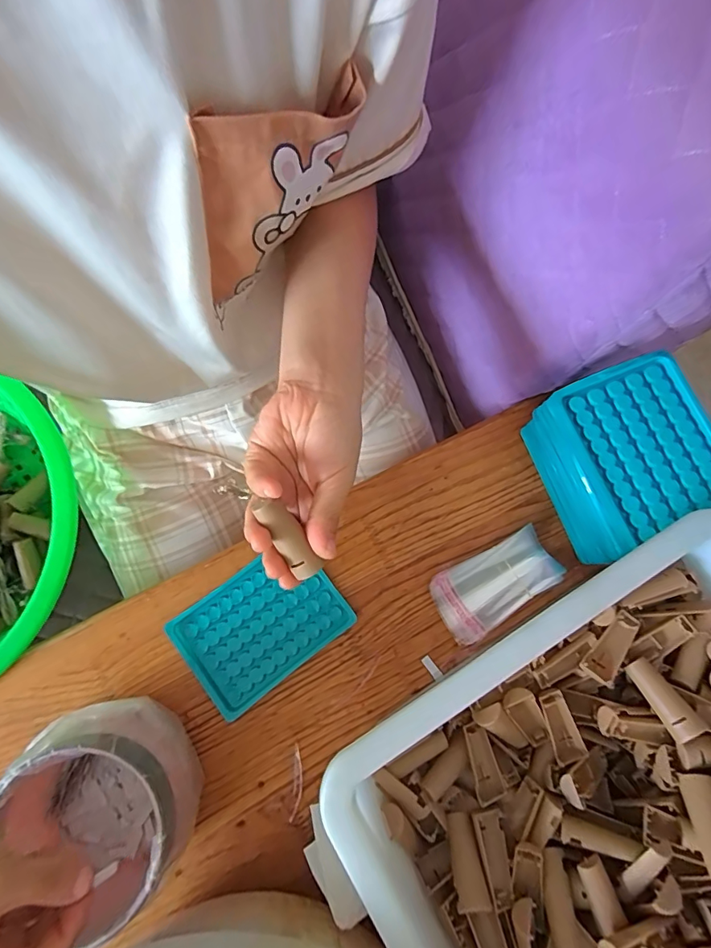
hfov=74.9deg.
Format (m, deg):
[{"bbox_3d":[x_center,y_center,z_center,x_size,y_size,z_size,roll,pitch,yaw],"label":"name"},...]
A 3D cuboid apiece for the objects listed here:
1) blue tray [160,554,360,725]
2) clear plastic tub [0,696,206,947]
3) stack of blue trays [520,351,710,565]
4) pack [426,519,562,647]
[{"bbox_3d":[-0.079,0.126,0.390,0.130,0.009,0.094,-36,82,-7],"label":"blue tray"},{"bbox_3d":[-0.172,0.231,0.322,0.107,0.079,0.114,0,79,-1],"label":"clear plastic tub"},{"bbox_3d":[0.212,-0.010,0.376,0.095,0.091,0.134,-23,80,-5],"label":"stack of blue trays"},{"bbox_3d":[0.119,0.093,0.398,0.107,0.015,0.058,-31,81,-6],"label":"pack"}]

